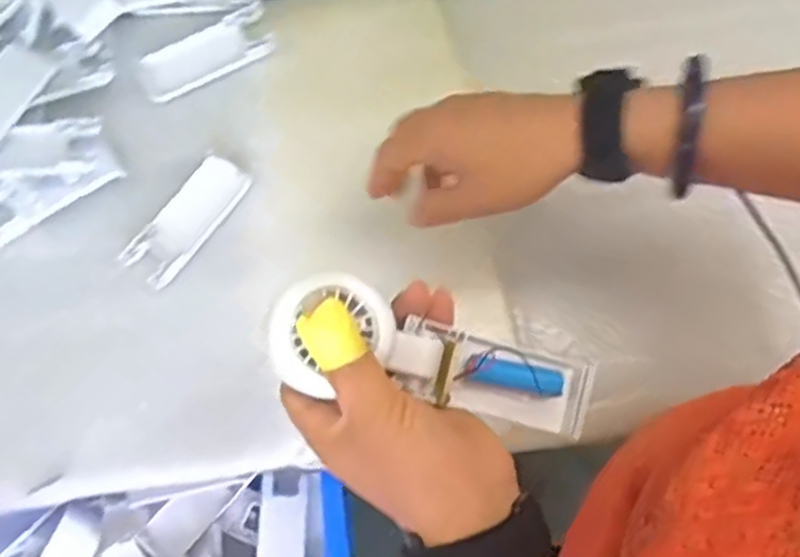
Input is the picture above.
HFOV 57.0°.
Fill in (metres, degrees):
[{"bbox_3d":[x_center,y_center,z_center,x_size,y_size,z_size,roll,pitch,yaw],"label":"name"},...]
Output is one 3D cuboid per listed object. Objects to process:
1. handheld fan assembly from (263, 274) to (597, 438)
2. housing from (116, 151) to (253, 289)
[{"bbox_3d":[0.019,0.042,0.356,0.168,0.026,0.048,19,75,-25],"label":"handheld fan assembly"},{"bbox_3d":[-0.155,-0.043,0.535,0.043,0.010,0.101,38,79,9],"label":"housing"}]

